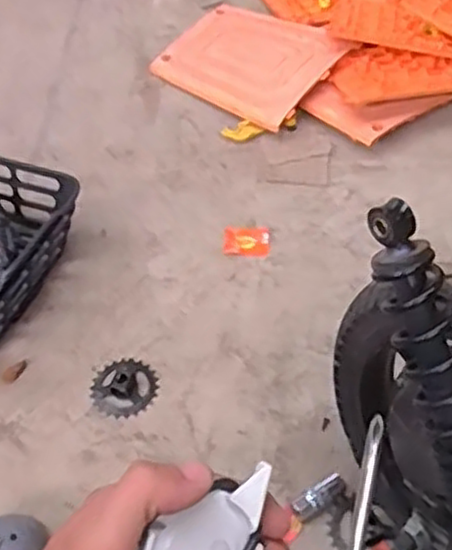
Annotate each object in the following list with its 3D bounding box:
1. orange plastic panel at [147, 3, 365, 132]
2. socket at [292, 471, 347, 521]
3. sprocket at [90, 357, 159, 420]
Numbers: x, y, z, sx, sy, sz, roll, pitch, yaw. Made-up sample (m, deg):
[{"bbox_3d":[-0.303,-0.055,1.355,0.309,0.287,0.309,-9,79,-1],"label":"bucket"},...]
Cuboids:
[{"bbox_3d":[0.046,-0.414,1.370,0.321,0.026,0.263,29,65,30],"label":"orange plastic panel"},{"bbox_3d":[0.105,0.255,0.824,0.069,0.022,0.024,-27,54,-21],"label":"socket"},{"bbox_3d":[-0.132,0.147,0.939,0.085,0.008,0.086,0,49,0],"label":"sprocket"}]

